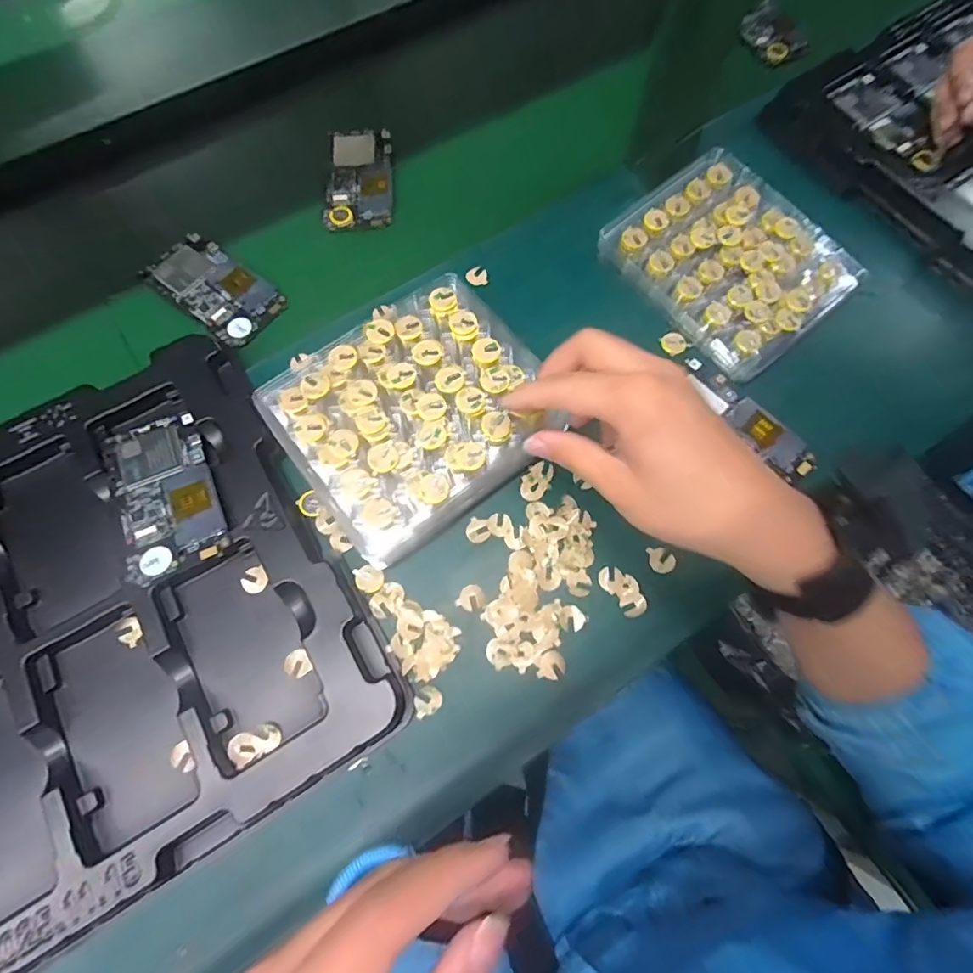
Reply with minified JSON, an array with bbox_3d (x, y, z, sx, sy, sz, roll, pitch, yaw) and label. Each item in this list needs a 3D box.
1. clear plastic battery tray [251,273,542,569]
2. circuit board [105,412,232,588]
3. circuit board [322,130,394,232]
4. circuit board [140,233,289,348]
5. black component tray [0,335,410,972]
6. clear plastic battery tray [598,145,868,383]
[{"bbox_3d":[-0.047,-0.053,0.361,0.176,0.046,0.144,-39,75,-12],"label":"clear plastic battery tray"},{"bbox_3d":[-0.226,0.004,0.357,0.063,0.011,0.119,-25,72,-9],"label":"circuit board"},{"bbox_3d":[-0.122,-0.299,0.491,0.062,0.009,0.118,-3,70,-2],"label":"circuit board"},{"bbox_3d":[-0.239,-0.174,0.445,0.124,0.006,0.065,39,74,13],"label":"circuit board"},{"bbox_3d":[-0.361,0.143,0.315,0.531,0.032,0.327,-30,73,-9],"label":"black component tray"},{"bbox_3d":[0.207,-0.192,0.427,0.144,0.032,0.169,-38,75,-13],"label":"clear plastic battery tray"}]

